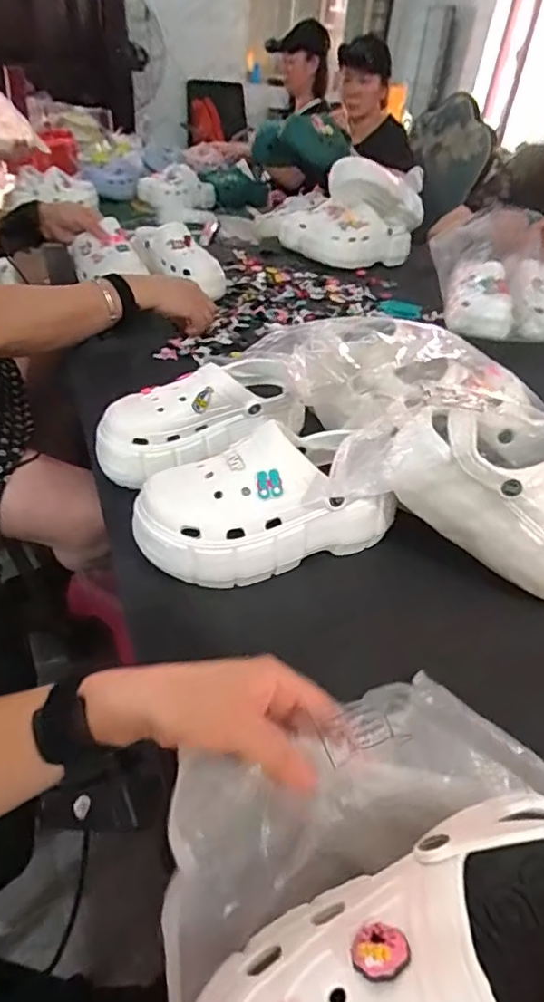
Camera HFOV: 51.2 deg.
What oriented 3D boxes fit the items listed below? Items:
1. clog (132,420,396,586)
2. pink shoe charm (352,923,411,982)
[{"bbox_3d":[-0.002,0.001,0.518,0.237,0.104,0.090,-8,41,-18],"label":"clog"},{"bbox_3d":[0.045,0.188,0.237,0.023,0.004,0.022,-15,15,-2],"label":"pink shoe charm"}]

